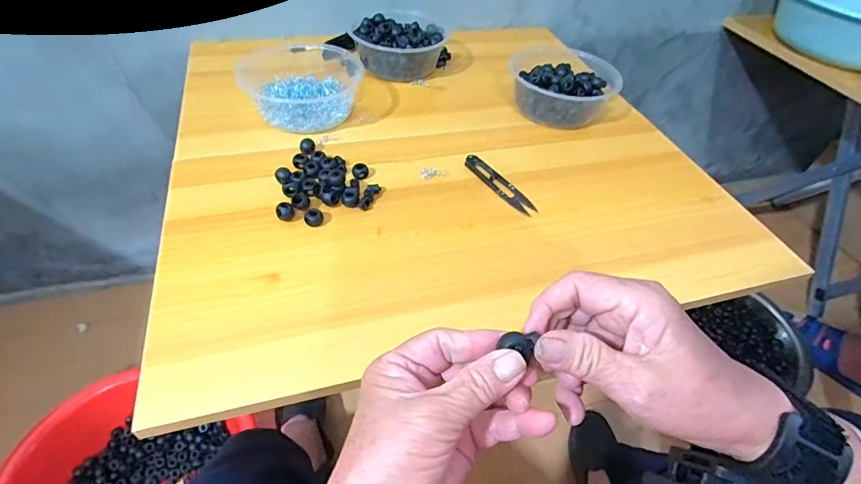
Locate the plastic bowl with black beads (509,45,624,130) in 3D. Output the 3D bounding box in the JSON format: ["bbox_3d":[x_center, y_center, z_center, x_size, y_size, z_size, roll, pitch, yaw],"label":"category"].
[{"bbox_3d":[0.172,-0.204,0.578,0.137,0.053,0.131,4,47,-4],"label":"plastic bowl with black beads"}]

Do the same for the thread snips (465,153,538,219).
[{"bbox_3d":[0.077,-0.064,0.481,0.023,0.010,0.100,-27,55,-28],"label":"thread snips"}]

